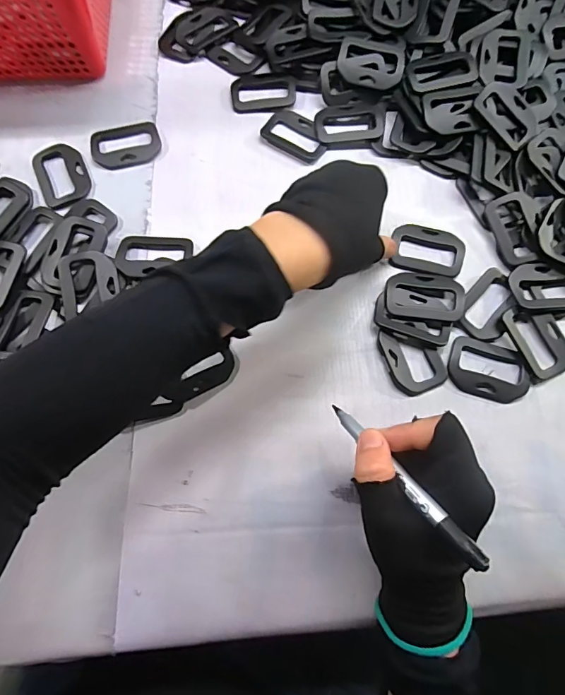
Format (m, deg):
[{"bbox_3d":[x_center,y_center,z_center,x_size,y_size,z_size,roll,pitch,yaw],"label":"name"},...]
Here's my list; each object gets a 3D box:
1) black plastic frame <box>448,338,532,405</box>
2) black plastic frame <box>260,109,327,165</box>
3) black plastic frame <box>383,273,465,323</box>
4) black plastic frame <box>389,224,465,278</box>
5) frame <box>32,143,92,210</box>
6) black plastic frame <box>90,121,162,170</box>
[{"bbox_3d":[0.158,0.017,0.318,0.060,0.004,0.044,16,75,4],"label":"black plastic frame"},{"bbox_3d":[0.012,-0.194,0.381,0.062,0.004,0.040,33,77,9],"label":"black plastic frame"},{"bbox_3d":[0.113,-0.042,0.333,0.060,0.010,0.041,8,75,2],"label":"black plastic frame"},{"bbox_3d":[0.122,-0.081,0.349,0.059,0.005,0.041,13,75,4],"label":"black plastic frame"},{"bbox_3d":[-0.195,-0.153,0.364,0.045,0.004,0.064,-29,76,-8],"label":"frame"},{"bbox_3d":[-0.141,-0.183,0.376,0.061,0.004,0.046,-20,75,-5],"label":"black plastic frame"}]

